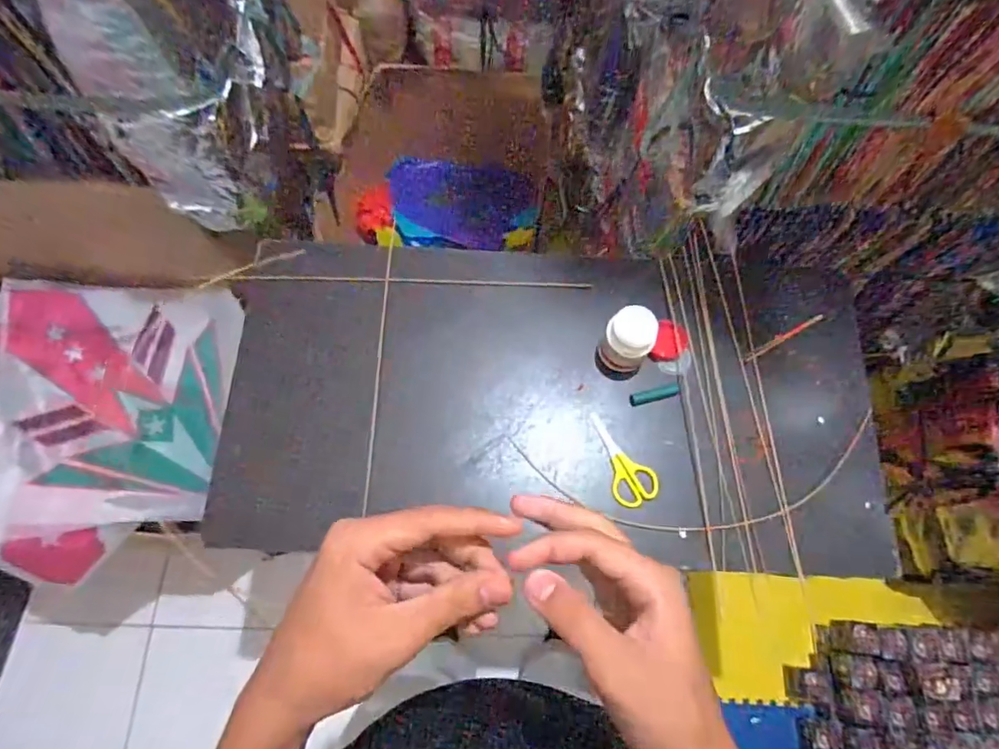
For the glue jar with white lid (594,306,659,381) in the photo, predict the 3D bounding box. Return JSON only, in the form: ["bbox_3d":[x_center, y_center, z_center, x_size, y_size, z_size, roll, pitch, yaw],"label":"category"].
[{"bbox_3d":[0.154,-0.037,0.683,0.056,0.080,0.060,1,70,-2],"label":"glue jar with white lid"}]

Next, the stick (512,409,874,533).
[{"bbox_3d":[0.230,0.125,0.673,0.414,0.013,0.124,-3,70,-3],"label":"stick"}]

